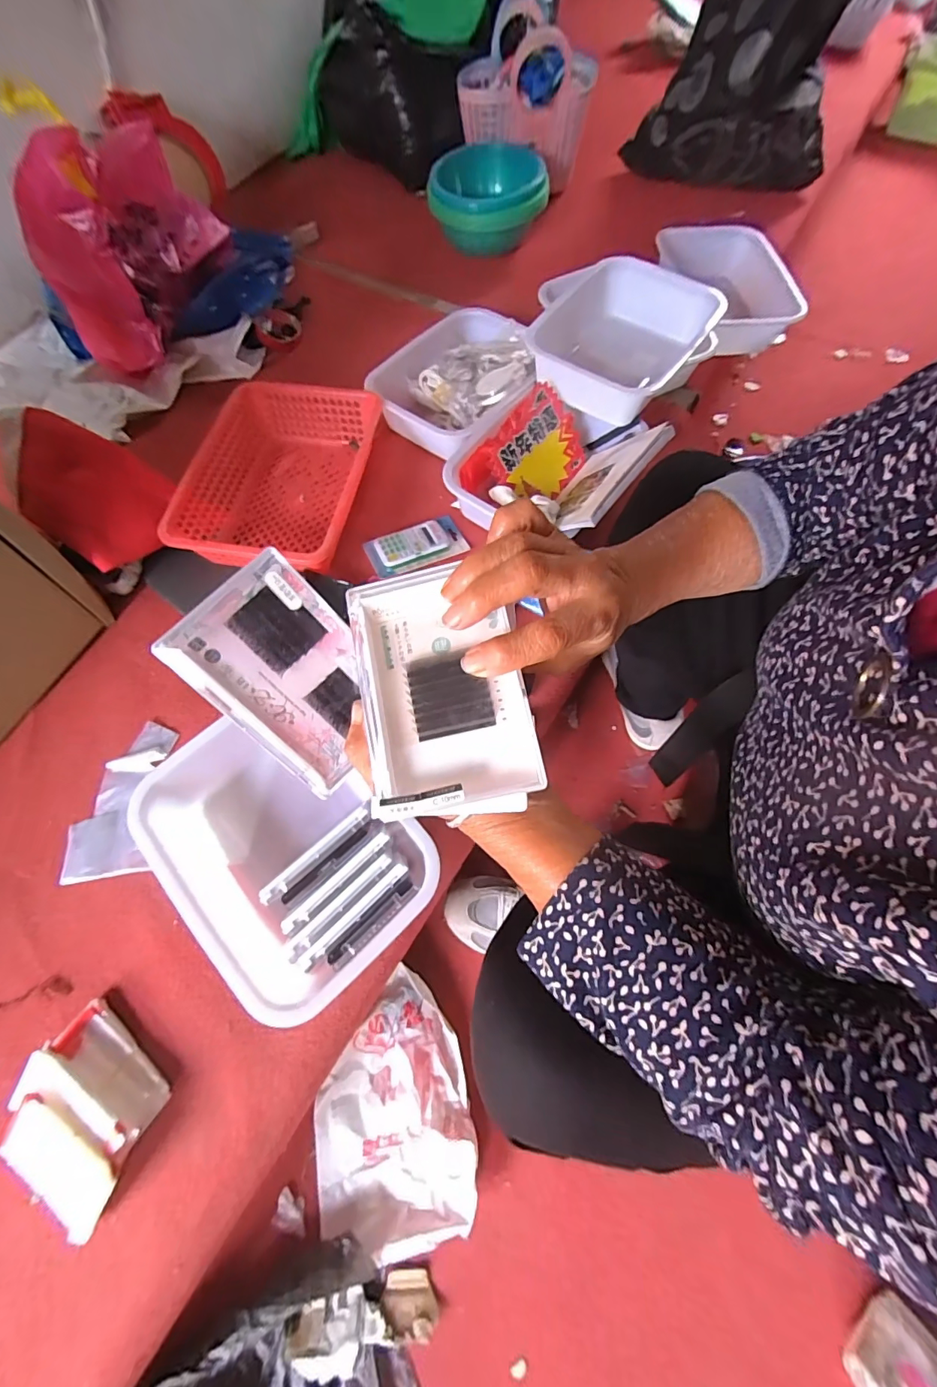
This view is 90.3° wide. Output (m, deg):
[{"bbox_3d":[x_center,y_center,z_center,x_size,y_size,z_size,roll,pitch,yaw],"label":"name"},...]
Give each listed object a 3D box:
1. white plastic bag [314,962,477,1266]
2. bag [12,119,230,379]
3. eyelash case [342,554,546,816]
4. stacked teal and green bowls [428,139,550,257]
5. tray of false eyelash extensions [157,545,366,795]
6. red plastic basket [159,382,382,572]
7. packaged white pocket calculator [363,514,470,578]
[{"bbox_3d":[-0.095,0.493,0.562,0.182,0.045,0.259,-10,67,-3],"label":"white plastic bag"},{"bbox_3d":[-0.555,-0.751,0.767,0.129,0.213,0.335,11,67,5],"label":"bag"},{"bbox_3d":[-0.014,-0.004,0.240,0.084,0.027,0.125,-7,67,-2],"label":"eyelash case"},{"bbox_3d":[0.037,-0.994,0.954,0.233,0.121,0.200,-7,66,-2],"label":"stacked teal and green bowls"},{"bbox_3d":[-0.098,-0.009,0.265,0.083,0.011,0.119,-43,112,-3],"label":"tray of false eyelash extensions"},{"bbox_3d":[-0.275,-0.310,0.692,0.233,0.087,0.317,8,67,5],"label":"red plastic basket"},{"bbox_3d":[-0.076,-0.217,0.683,0.140,0.024,0.075,-20,68,-8],"label":"packaged white pocket calculator"}]

